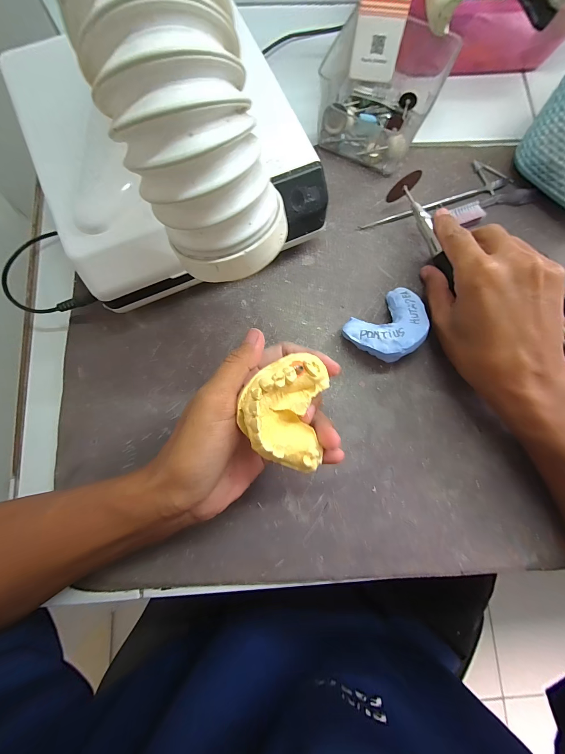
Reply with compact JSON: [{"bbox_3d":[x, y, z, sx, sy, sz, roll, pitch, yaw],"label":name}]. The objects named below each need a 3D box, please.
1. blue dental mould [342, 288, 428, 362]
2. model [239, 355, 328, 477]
[{"bbox_3d":[0.090,-0.041,0.247,0.068,0.033,0.050,-35,82,-6],"label":"blue dental mould"},{"bbox_3d":[0.000,0.021,0.184,0.052,0.026,0.068,11,85,-22],"label":"model"}]

